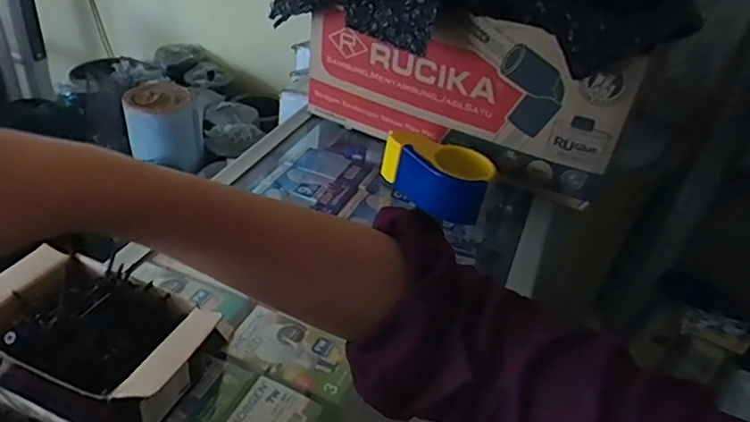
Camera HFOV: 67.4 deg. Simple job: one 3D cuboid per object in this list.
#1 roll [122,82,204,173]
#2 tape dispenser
[{"bbox_3d":[-0.367,-0.143,0.984,0.118,0.116,0.118,-4,38,-16],"label":"roll"},{"bbox_3d":[0.072,-0.042,0.691,0.134,0.073,0.074,15,37,10],"label":"tape dispenser"}]

